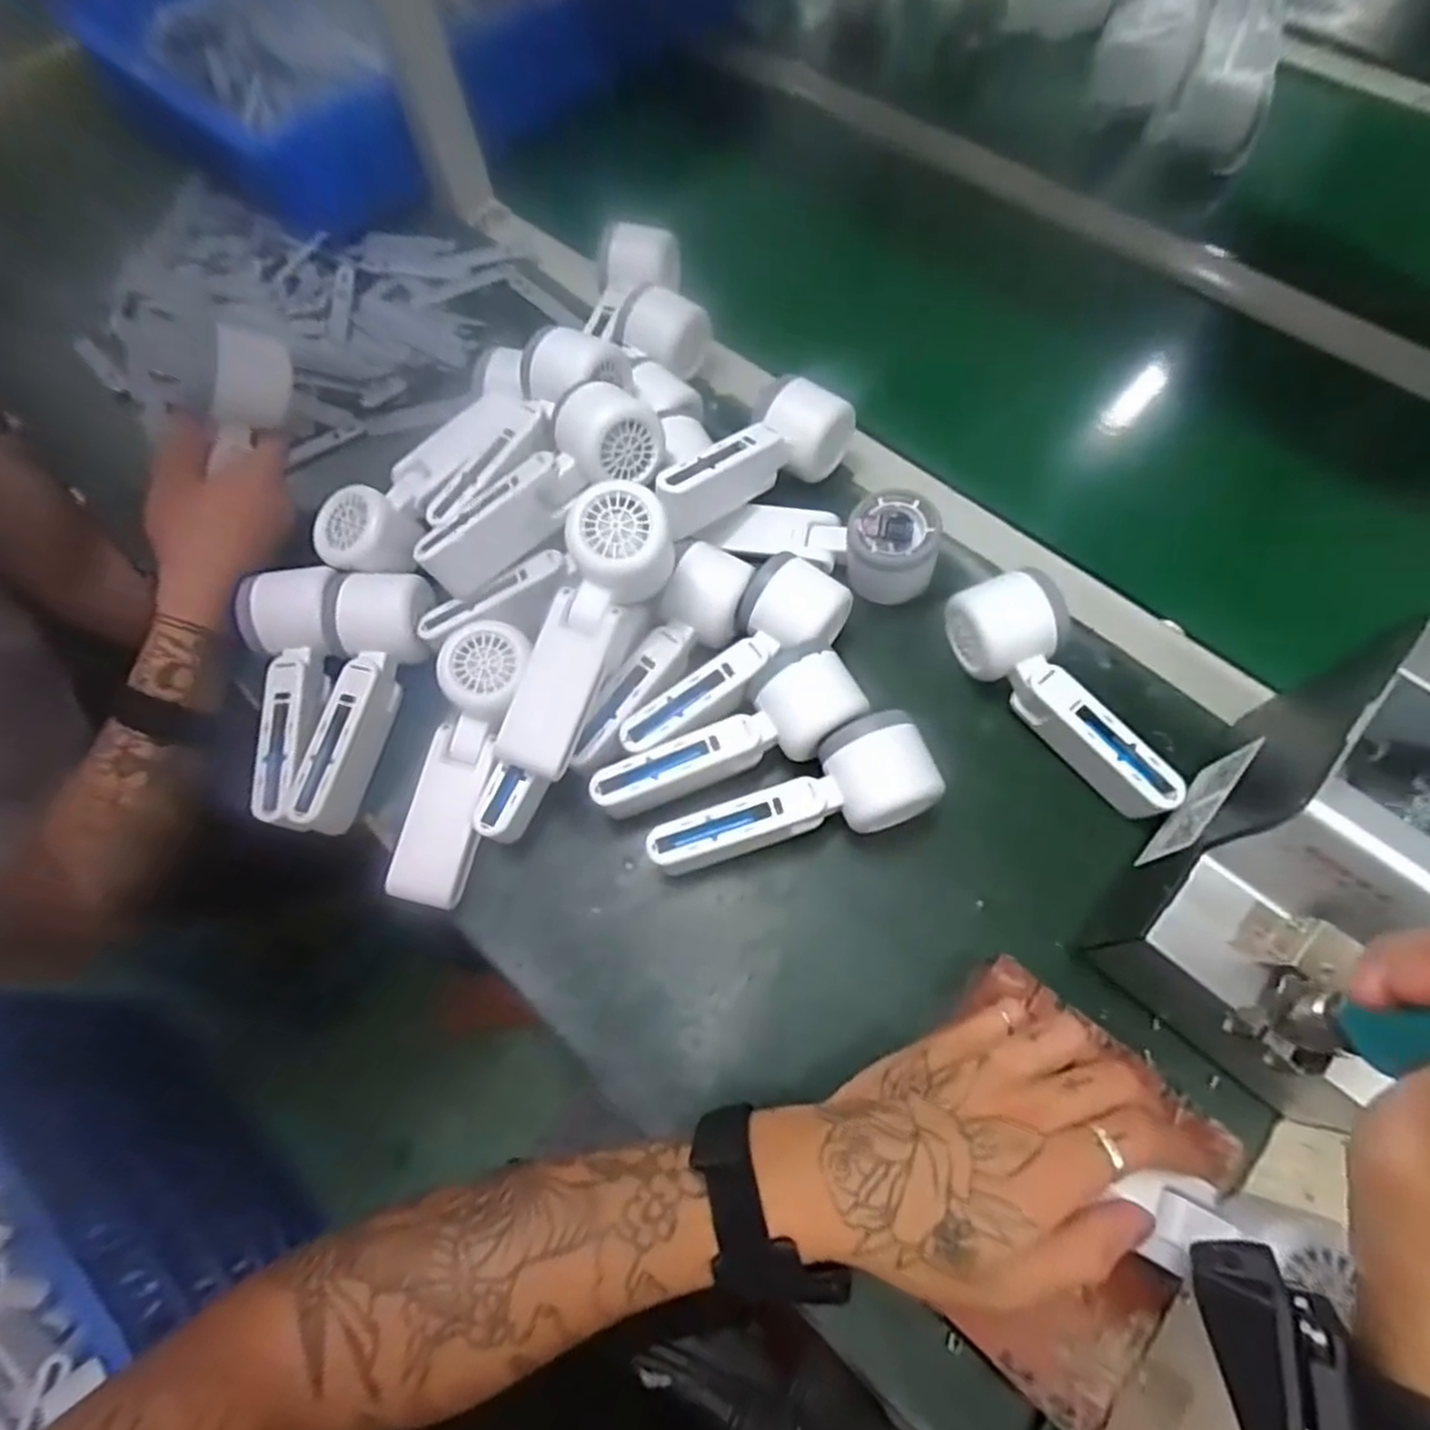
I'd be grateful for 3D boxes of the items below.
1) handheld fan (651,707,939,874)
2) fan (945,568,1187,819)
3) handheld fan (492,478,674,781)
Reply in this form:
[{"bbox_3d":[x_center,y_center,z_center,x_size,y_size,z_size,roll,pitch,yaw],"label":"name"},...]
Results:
[{"bbox_3d":[0.043,0.050,0.418,0.166,0.058,0.058,-15,67,-5],"label":"handheld fan"},{"bbox_3d":[0.203,-0.009,0.428,0.052,0.054,0.156,-26,68,-9],"label":"fan"},{"bbox_3d":[-0.073,-0.047,0.414,0.057,0.048,0.168,24,93,12],"label":"handheld fan"}]

